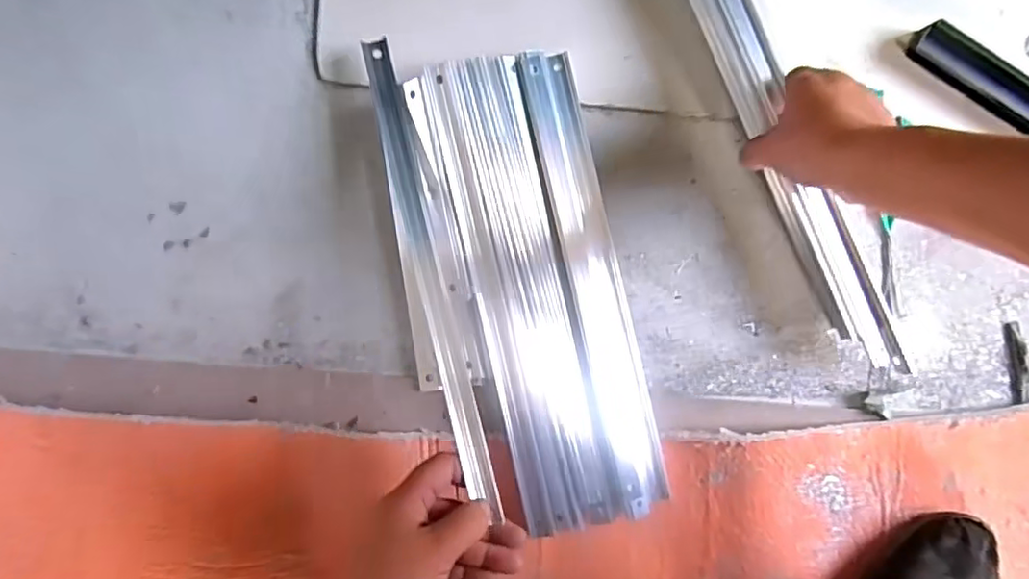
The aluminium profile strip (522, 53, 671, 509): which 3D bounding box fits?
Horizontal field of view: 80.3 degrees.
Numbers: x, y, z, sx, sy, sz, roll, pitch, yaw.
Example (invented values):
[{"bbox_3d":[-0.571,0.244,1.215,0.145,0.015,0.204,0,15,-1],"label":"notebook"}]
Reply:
[{"bbox_3d":[0.061,-0.004,0.459,0.043,0.028,0.342,-13,91,-1],"label":"aluminium profile strip"}]

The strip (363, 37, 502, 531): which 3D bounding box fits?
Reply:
[{"bbox_3d":[-0.062,-0.016,0.433,0.023,0.022,0.332,-15,83,-1],"label":"strip"}]

